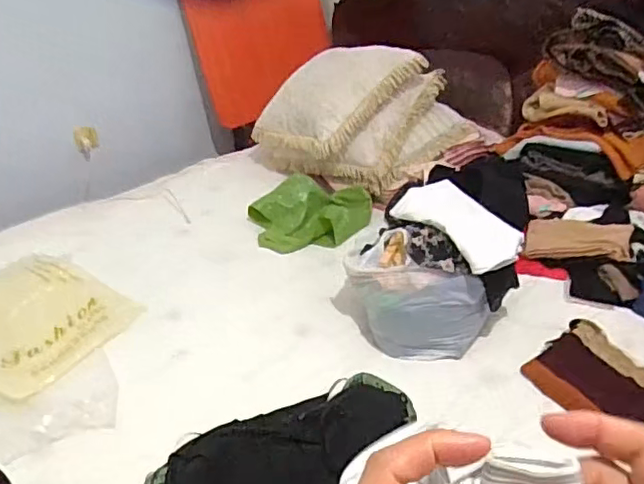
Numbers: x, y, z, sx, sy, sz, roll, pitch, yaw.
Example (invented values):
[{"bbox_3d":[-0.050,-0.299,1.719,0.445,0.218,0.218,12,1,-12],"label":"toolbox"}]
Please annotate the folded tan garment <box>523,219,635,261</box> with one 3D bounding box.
[{"bbox_3d":[0.620,-0.004,1.448,0.237,0.065,0.126,11,35,25],"label":"folded tan garment"}]

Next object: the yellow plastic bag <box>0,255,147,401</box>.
[{"bbox_3d":[-0.695,0.176,1.407,0.430,0.056,0.361,15,37,30],"label":"yellow plastic bag"}]

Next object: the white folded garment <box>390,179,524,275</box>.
[{"bbox_3d":[0.292,-0.044,1.226,0.167,0.053,0.259,-28,51,-32],"label":"white folded garment"}]

